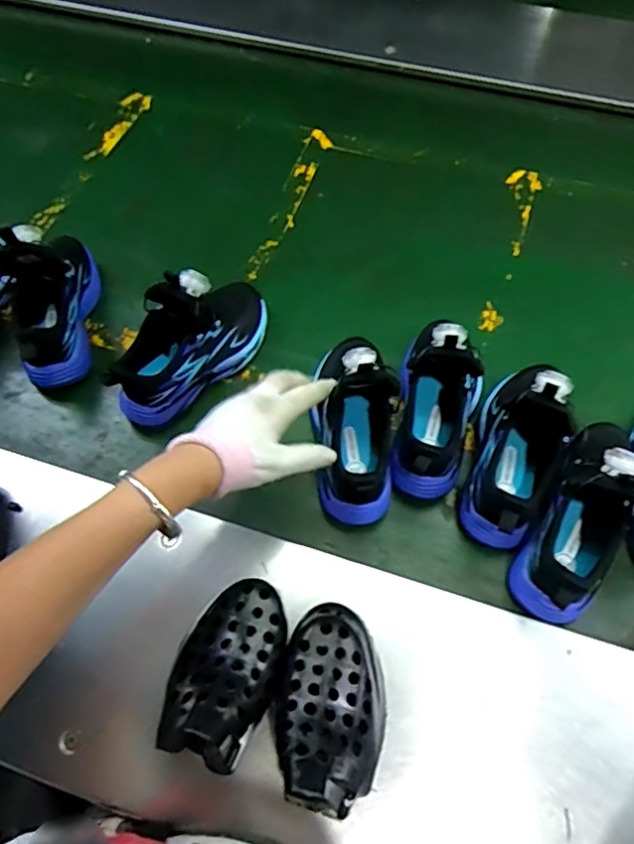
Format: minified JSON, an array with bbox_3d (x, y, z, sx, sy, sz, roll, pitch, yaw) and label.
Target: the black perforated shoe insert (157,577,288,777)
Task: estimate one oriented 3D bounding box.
[{"bbox_3d":[-0.067,0.181,0.425,0.071,0.060,0.128,15,63,7],"label":"black perforated shoe insert"}]

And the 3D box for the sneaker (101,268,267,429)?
[{"bbox_3d":[-0.134,-0.093,0.598,0.196,0.116,0.076,-40,69,-19],"label":"sneaker"}]

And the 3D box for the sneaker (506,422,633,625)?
[{"bbox_3d":[0.250,0.074,0.504,0.079,0.105,0.208,34,67,16],"label":"sneaker"}]

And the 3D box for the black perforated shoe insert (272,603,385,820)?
[{"bbox_3d":[0.014,0.208,0.425,0.085,0.083,0.138,13,63,6],"label":"black perforated shoe insert"}]

